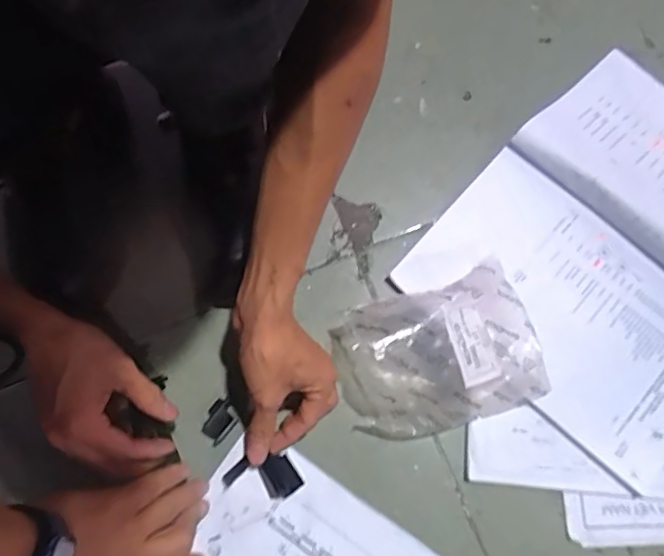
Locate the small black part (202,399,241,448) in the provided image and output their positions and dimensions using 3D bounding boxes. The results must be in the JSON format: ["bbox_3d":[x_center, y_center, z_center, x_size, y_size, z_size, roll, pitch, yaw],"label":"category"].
[{"bbox_3d":[-0.106,0.135,0.536,0.028,0.012,0.039,39,78,10],"label":"small black part"}]

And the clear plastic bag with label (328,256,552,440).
[{"bbox_3d":[0.094,0.070,0.506,0.172,0.060,0.123,-19,75,-5],"label":"clear plastic bag with label"}]

